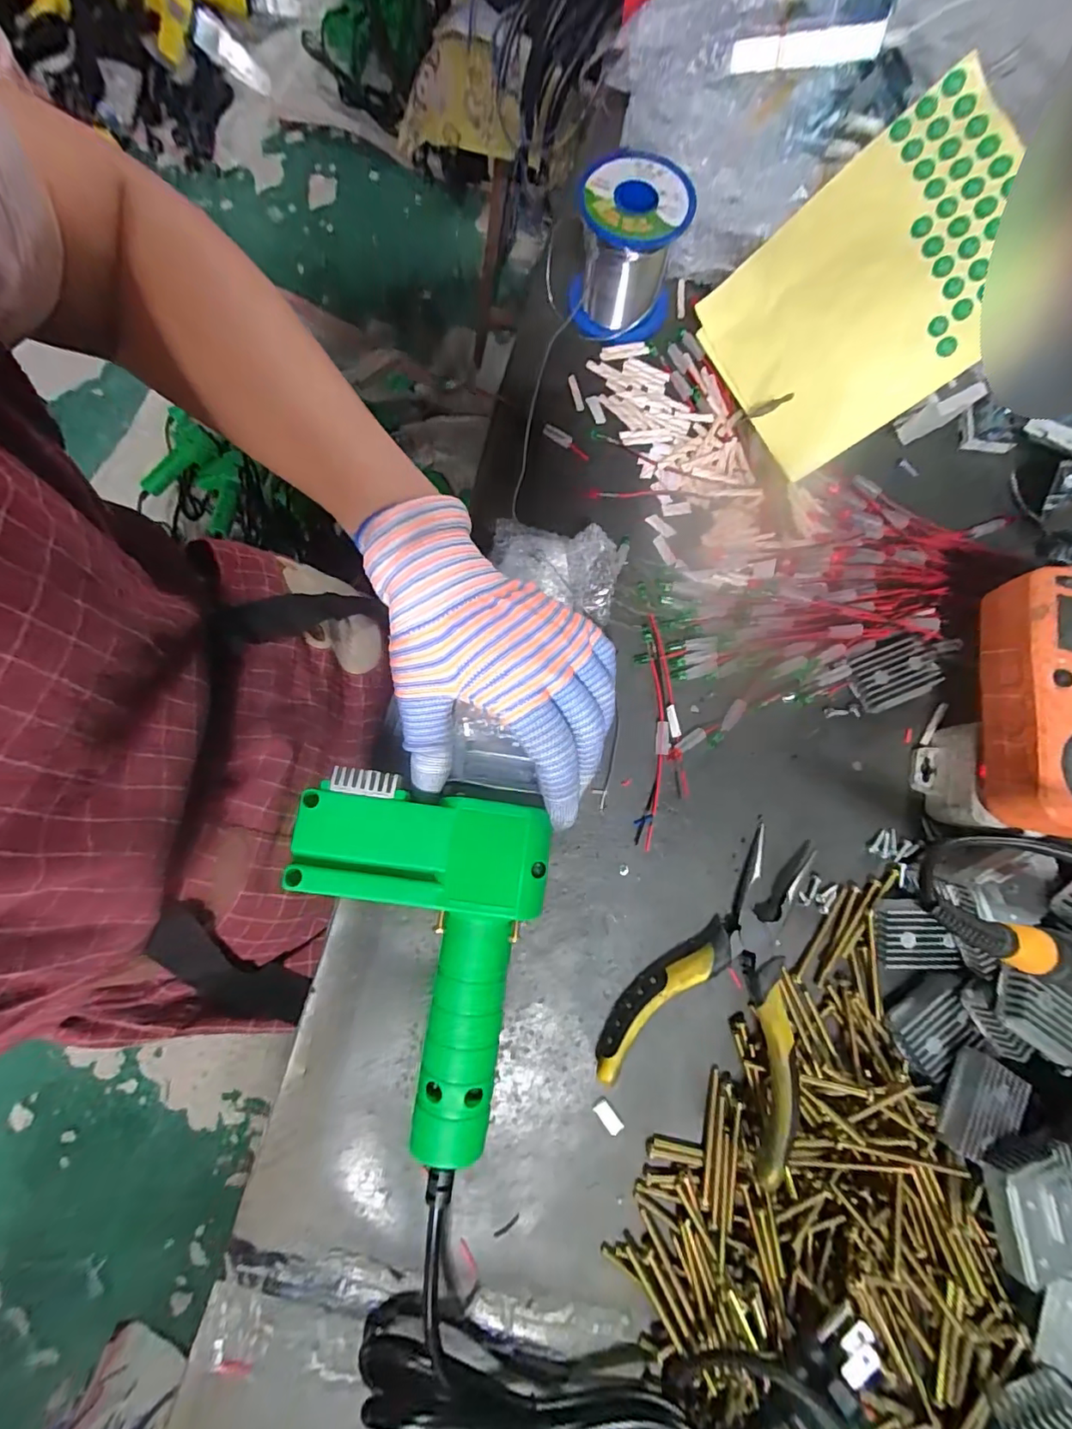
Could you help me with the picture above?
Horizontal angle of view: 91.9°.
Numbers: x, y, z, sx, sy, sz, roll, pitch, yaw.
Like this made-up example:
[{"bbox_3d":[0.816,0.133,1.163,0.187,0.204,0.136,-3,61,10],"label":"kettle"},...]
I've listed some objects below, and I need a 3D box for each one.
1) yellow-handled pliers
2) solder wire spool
[{"bbox_3d":[0.102,0.130,0.261,0.086,0.033,0.145,29,80,3],"label":"yellow-handled pliers"},{"bbox_3d":[0.056,-0.285,0.320,0.065,0.058,0.069,9,80,-1],"label":"solder wire spool"}]

